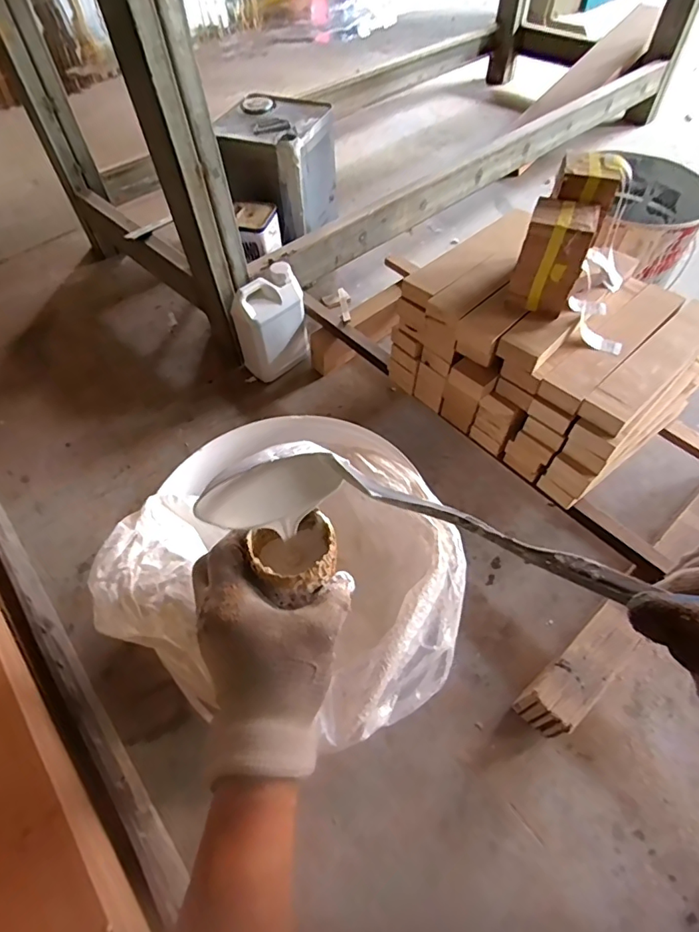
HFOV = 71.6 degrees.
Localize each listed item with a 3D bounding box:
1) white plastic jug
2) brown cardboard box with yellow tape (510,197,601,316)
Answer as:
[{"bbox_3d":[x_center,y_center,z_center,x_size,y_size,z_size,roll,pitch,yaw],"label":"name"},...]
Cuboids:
[{"bbox_3d":[-0.160,-0.298,1.028,0.086,0.208,0.140,34,62,23],"label":"white plastic jug"},{"bbox_3d":[0.284,-0.292,0.678,0.085,0.124,0.079,22,58,17],"label":"brown cardboard box with yellow tape"}]

